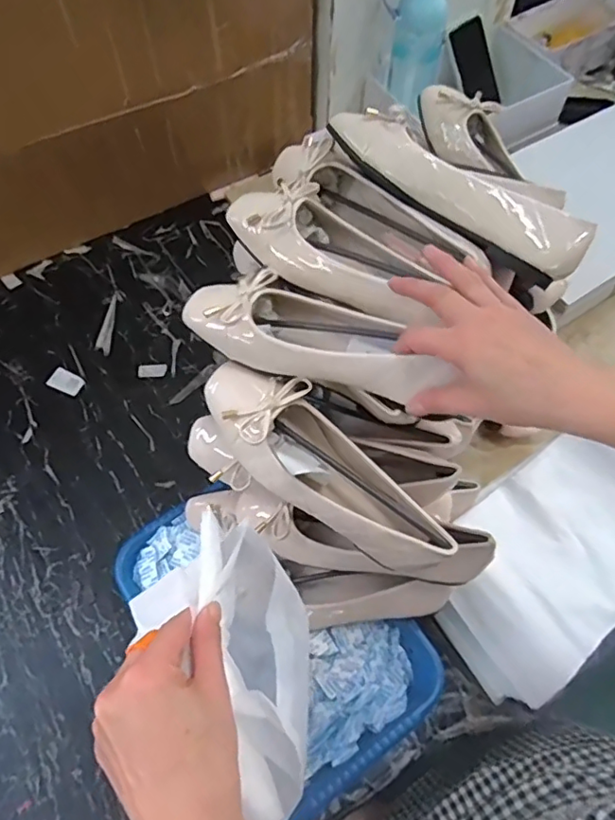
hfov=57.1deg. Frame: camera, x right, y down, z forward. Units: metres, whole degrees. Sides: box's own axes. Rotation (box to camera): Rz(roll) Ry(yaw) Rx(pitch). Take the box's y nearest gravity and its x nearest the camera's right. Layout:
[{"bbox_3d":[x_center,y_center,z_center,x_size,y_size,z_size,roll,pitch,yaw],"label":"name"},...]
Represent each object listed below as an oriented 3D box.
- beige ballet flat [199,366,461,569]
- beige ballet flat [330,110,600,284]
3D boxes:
[{"bbox_3d":[0.017,0.049,0.483,0.247,0.055,0.076,40,62,0],"label":"beige ballet flat"},{"bbox_3d":[0.126,-0.191,0.495,0.246,0.062,0.054,30,66,14],"label":"beige ballet flat"}]

